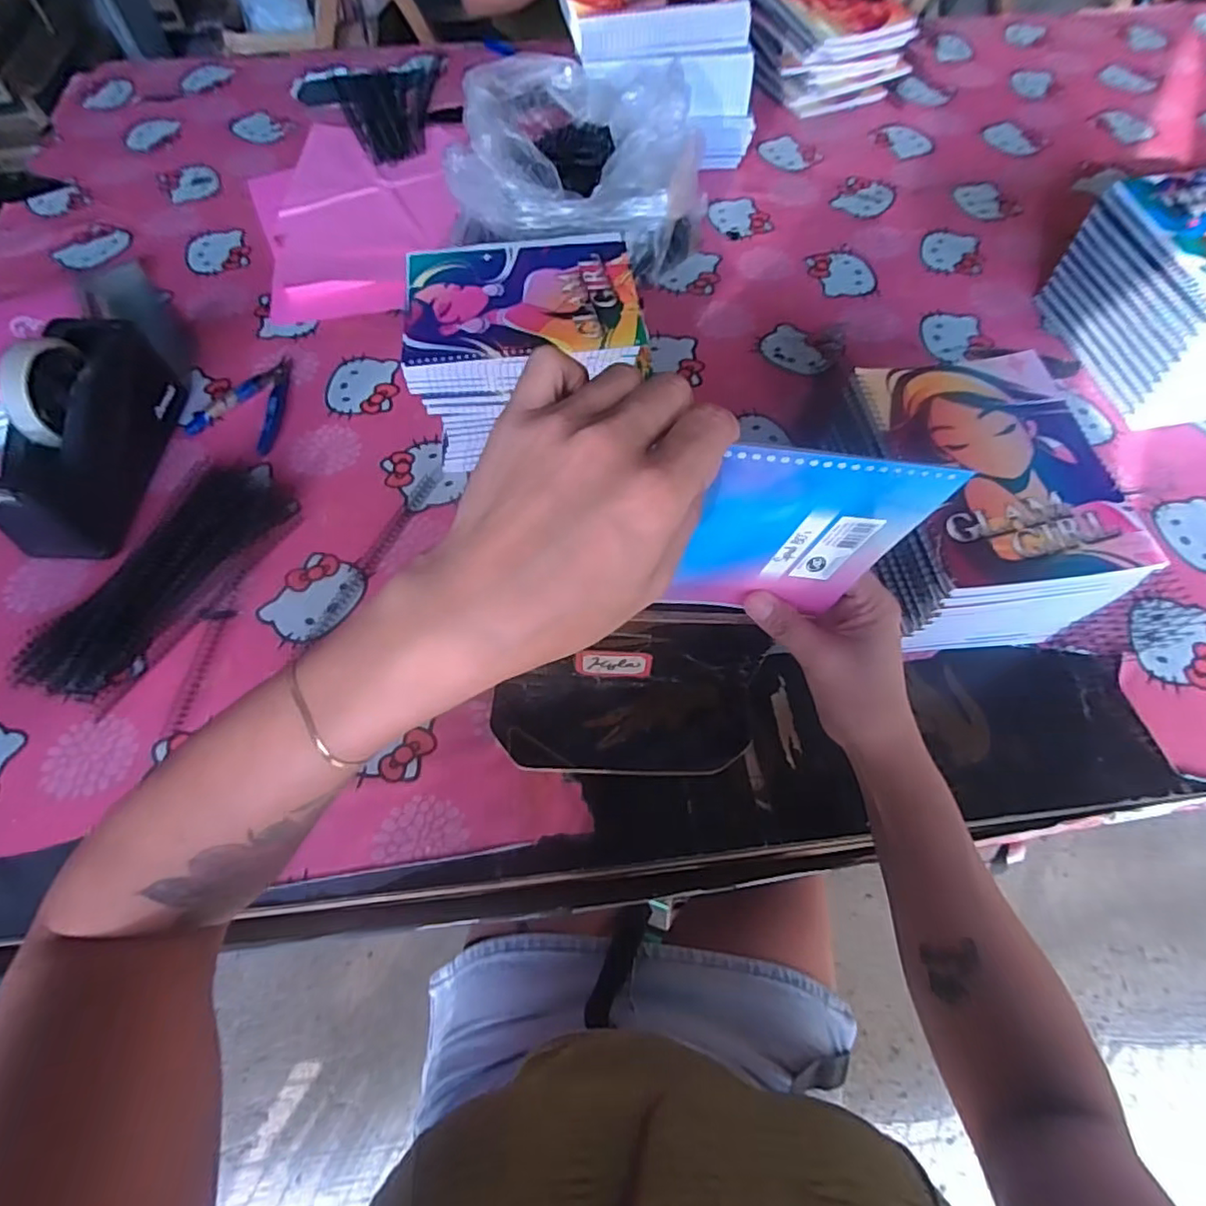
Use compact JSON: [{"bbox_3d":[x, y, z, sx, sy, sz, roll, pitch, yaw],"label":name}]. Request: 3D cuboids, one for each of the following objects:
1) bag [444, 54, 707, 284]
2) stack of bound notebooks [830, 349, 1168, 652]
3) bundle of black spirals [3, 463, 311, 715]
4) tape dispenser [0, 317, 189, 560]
[{"bbox_3d":[-0.021,-0.491,0.704,0.263,0.136,0.261,18,63,9],"label":"bag"},{"bbox_3d":[0.278,-0.073,0.494,0.154,0.122,0.195,-6,62,-4],"label":"stack of bound notebooks"},{"bbox_3d":[-0.359,-0.026,0.520,0.103,0.029,0.233,19,63,10],"label":"bundle of black spirals"},{"bbox_3d":[-0.448,-0.145,0.534,0.075,0.112,0.217,0,62,0],"label":"tape dispenser"}]

